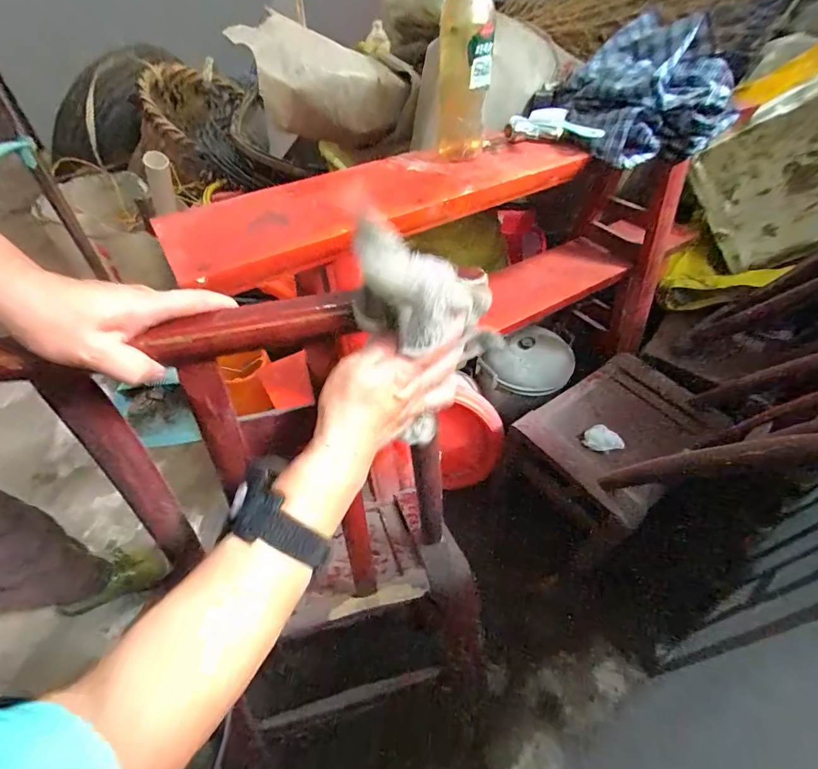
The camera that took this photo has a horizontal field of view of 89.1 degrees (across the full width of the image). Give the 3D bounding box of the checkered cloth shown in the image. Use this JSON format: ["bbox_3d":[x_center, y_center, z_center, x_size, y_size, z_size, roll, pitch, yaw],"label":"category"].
[{"bbox_3d":[0.318,-0.422,0.587,0.201,0.125,0.211,-18,51,-15],"label":"checkered cloth"}]

